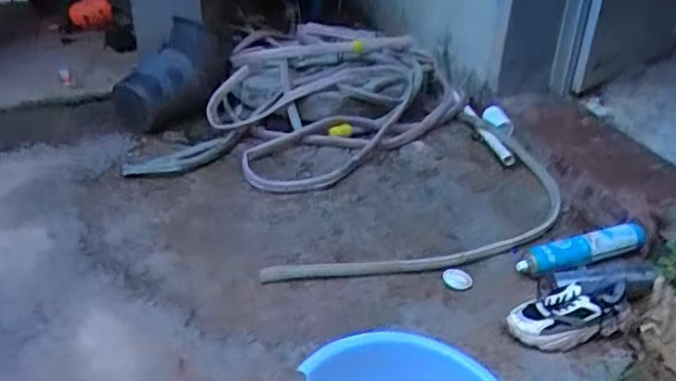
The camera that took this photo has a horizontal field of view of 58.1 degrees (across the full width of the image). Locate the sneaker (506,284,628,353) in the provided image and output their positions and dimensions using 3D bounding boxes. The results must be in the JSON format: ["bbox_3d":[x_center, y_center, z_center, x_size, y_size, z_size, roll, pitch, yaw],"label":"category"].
[{"bbox_3d":[0.414,0.226,1.127,0.205,0.086,0.088,-8,33,-15],"label":"sneaker"}]

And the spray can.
[{"bbox_3d":[0.515,0.124,1.292,0.290,0.060,0.055,-11,33,-19],"label":"spray can"}]

